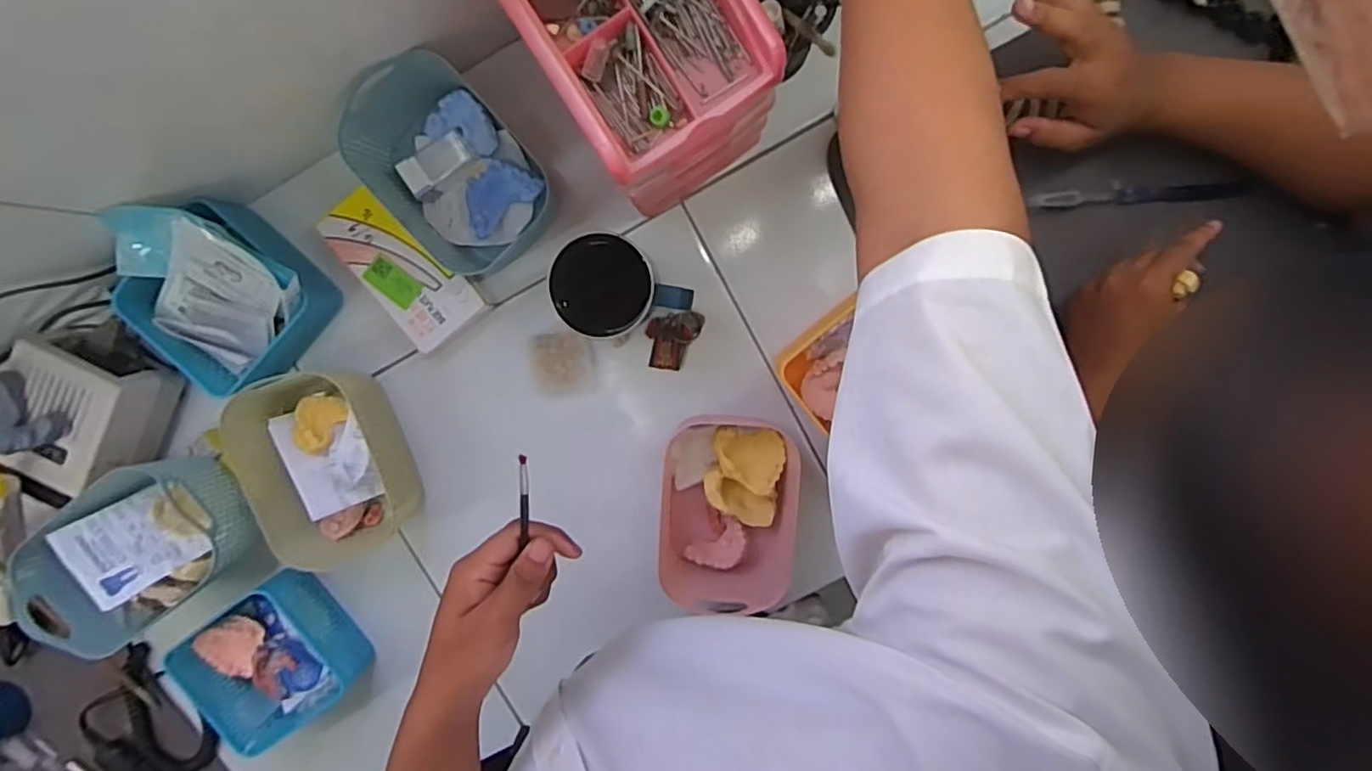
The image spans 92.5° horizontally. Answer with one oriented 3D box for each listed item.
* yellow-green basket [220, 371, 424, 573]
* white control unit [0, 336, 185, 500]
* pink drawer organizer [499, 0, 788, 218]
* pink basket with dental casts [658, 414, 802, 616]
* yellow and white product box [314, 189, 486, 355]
[{"bbox_3d":[-0.326,0.074,0.610,0.130,0.076,0.176,-12,98,3],"label":"yellow-green basket"},{"bbox_3d":[-0.534,0.026,0.589,0.088,0.070,0.121,19,98,-2],"label":"white control unit"},{"bbox_3d":[-0.034,-0.245,0.484,0.128,0.200,0.190,-33,96,5],"label":"pink drawer organizer"},{"bbox_3d":[0.040,0.115,0.613,0.128,0.063,0.174,3,98,0],"label":"pink basket with dental casts"},{"bbox_3d":[-0.257,-0.110,0.607,0.073,0.034,0.145,-37,96,6],"label":"yellow and white product box"}]

